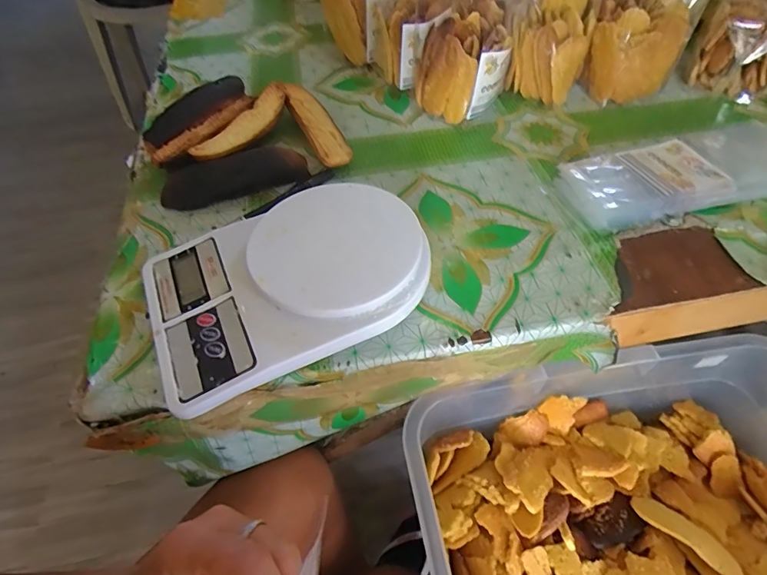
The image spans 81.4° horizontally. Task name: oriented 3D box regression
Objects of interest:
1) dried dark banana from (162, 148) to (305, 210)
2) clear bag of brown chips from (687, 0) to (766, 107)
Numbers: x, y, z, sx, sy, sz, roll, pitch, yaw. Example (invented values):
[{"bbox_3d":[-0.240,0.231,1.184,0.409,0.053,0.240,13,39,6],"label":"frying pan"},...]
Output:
[{"bbox_3d":[-0.150,-0.113,0.449,0.140,0.020,0.042,-20,56,-11],"label":"dried dark banana"},{"bbox_3d":[0.414,-0.276,0.517,0.089,0.078,0.067,28,61,21],"label":"clear bag of brown chips"}]

